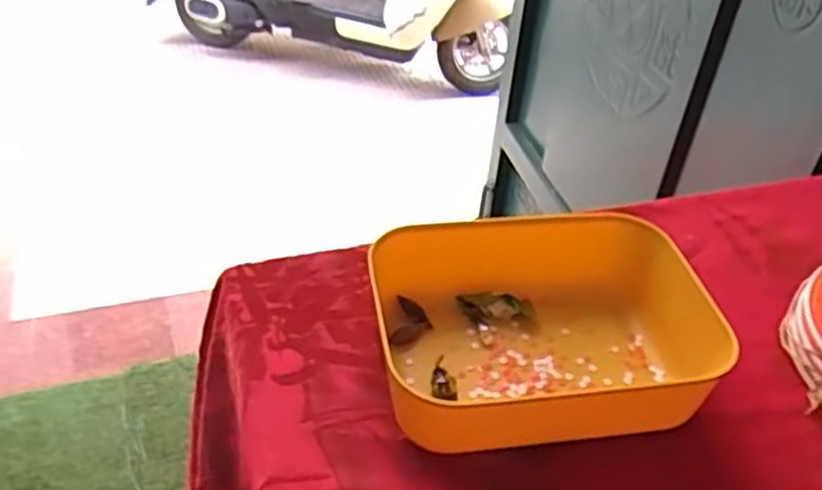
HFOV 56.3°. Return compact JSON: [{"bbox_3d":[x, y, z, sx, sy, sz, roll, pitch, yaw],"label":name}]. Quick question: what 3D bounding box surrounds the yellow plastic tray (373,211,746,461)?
[{"bbox_3d":[0.087,0.050,0.448,0.209,0.057,0.149,-4,40,-12],"label":"yellow plastic tray"}]

